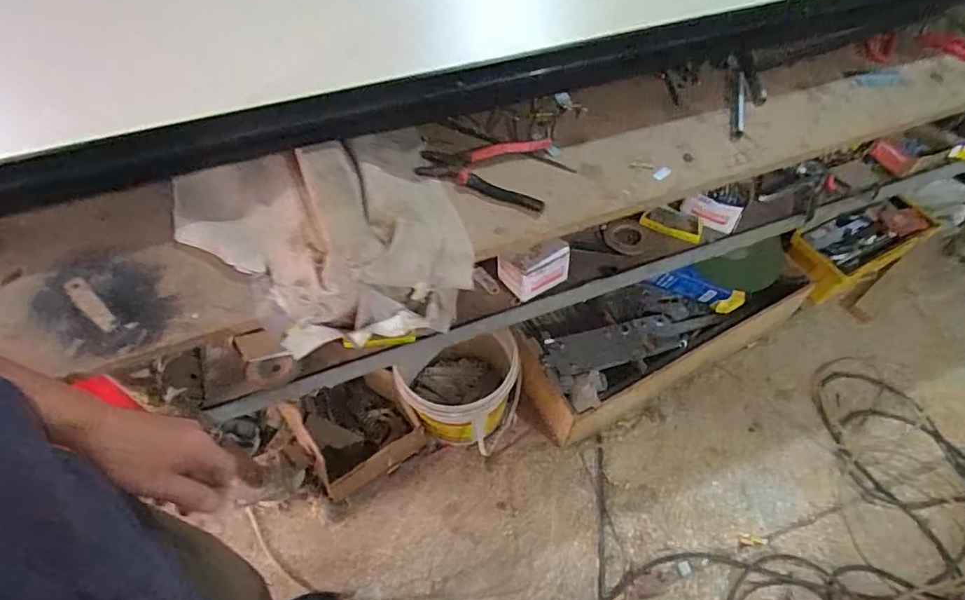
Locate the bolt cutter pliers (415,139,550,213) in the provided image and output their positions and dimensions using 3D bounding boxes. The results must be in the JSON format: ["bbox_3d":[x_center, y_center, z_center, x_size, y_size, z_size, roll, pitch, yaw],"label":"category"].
[{"bbox_3d":[0.009,-0.196,0.791,0.187,0.020,0.122,15,57,11],"label":"bolt cutter pliers"}]

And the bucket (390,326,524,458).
[{"bbox_3d":[-0.051,0.219,1.366,0.277,0.298,0.250,6,56,5],"label":"bucket"}]

